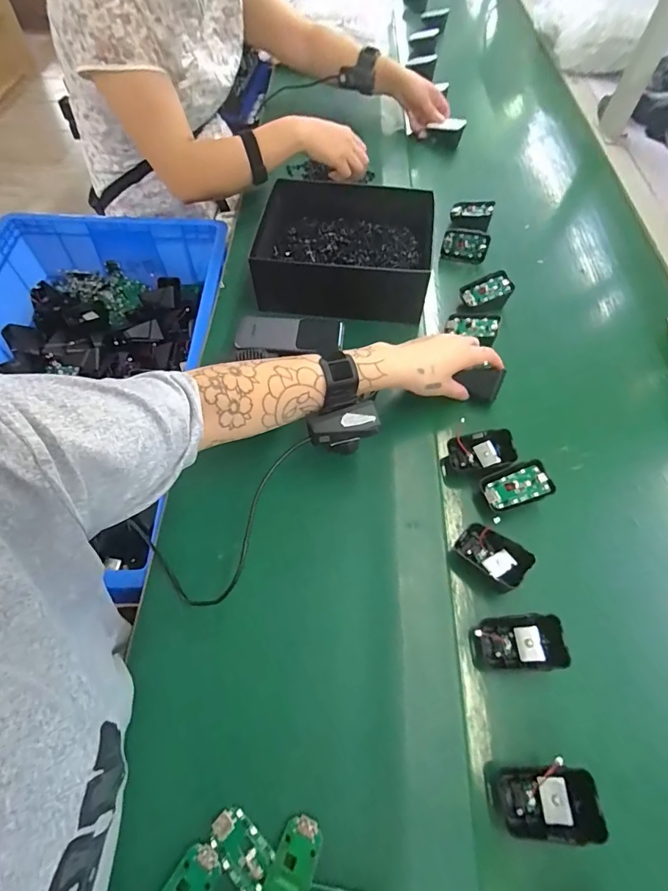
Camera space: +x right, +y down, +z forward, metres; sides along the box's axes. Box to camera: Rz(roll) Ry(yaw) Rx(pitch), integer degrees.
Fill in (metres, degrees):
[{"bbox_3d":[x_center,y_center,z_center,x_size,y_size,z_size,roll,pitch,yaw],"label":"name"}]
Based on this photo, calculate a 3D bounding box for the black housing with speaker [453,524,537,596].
[{"bbox_3d":[0.156,0.106,0.421,0.065,0.029,0.045,38,65,21],"label":"black housing with speaker"}]

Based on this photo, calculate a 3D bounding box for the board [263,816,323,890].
[{"bbox_3d":[-0.030,0.306,0.308,0.030,0.006,0.060,17,49,14],"label":"board"}]

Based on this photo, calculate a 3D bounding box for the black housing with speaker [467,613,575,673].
[{"bbox_3d":[0.163,0.177,0.387,0.080,0.017,0.044,-14,64,20],"label":"black housing with speaker"}]

